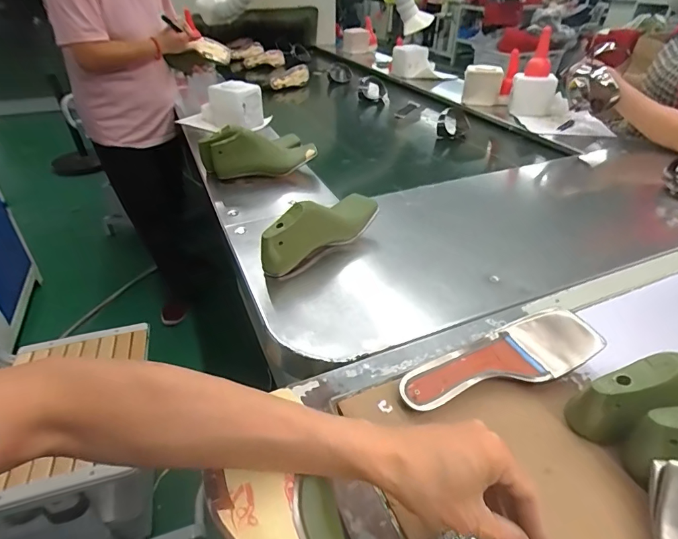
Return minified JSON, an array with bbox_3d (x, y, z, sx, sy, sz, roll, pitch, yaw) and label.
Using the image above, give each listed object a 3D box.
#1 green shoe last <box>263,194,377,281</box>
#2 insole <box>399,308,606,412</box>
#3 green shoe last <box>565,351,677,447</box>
[{"bbox_3d":[-0.024,-0.064,0.680,0.069,0.109,0.225,24,43,29],"label":"green shoe last"},{"bbox_3d":[0.176,0.099,0.477,0.227,0.057,0.084,-9,37,-12],"label":"insole"},{"bbox_3d":[0.355,0.122,0.423,0.239,0.089,0.078,-11,38,-15],"label":"green shoe last"}]

